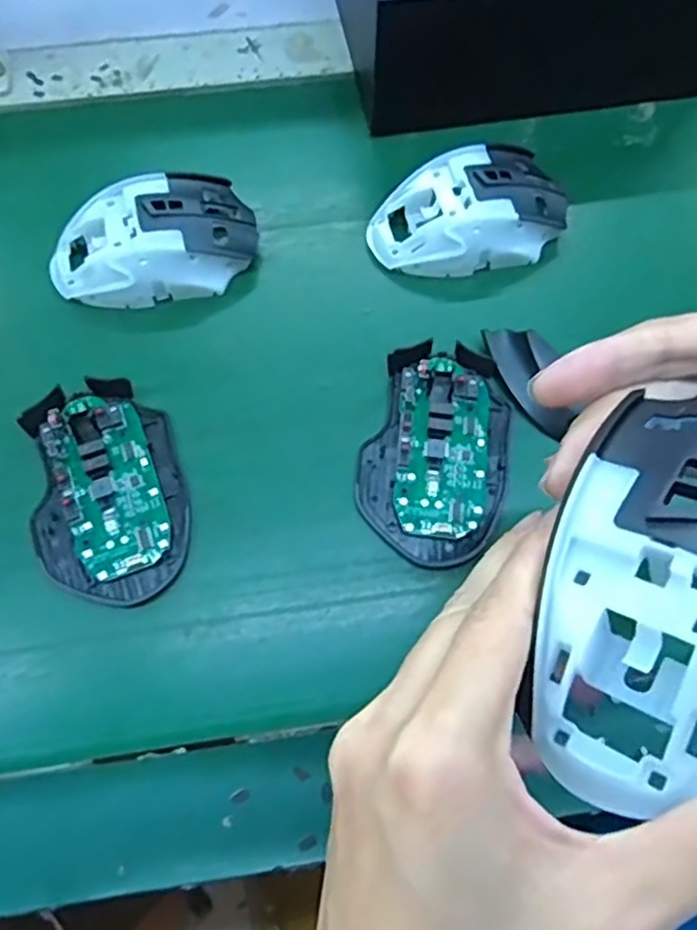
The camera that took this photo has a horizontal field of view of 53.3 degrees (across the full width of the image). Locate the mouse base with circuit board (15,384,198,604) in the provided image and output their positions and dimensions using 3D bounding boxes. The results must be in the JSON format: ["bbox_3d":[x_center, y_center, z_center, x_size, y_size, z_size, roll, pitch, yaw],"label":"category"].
[{"bbox_3d":[-0.119,0.011,0.342,0.073,0.015,0.114,-15,69,-7],"label":"mouse base with circuit board"}]

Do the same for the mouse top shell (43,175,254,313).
[{"bbox_3d":[-0.110,-0.125,0.392,0.119,0.035,0.070,-21,76,-7],"label":"mouse top shell"}]

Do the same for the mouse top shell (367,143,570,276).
[{"bbox_3d":[0.071,-0.147,0.403,0.117,0.035,0.068,-17,75,-6],"label":"mouse top shell"}]

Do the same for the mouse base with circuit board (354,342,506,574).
[{"bbox_3d":[0.045,-0.009,0.353,0.071,0.014,0.114,11,68,3],"label":"mouse base with circuit board"}]

